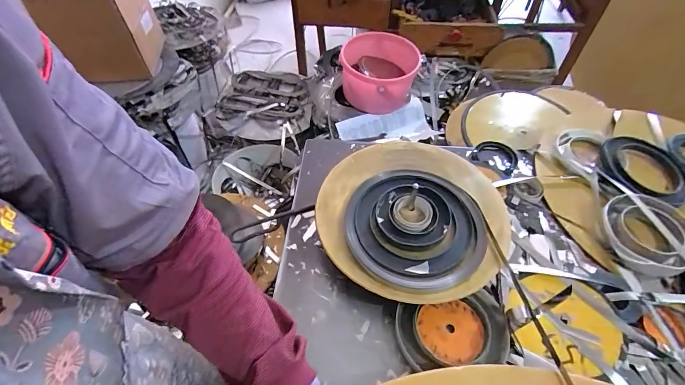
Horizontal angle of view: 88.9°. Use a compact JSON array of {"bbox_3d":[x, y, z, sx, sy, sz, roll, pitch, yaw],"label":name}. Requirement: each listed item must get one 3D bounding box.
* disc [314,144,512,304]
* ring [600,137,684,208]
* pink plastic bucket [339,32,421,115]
[{"bbox_3d":[0.108,0.031,0.538,0.283,0.038,0.266,0,52,0],"label":"disc"},{"bbox_3d":[0.561,-0.040,0.637,0.153,0.029,0.141,0,52,0],"label":"ring"},{"bbox_3d":[0.102,-0.339,0.999,0.204,0.141,0.204,0,52,0],"label":"pink plastic bucket"}]

